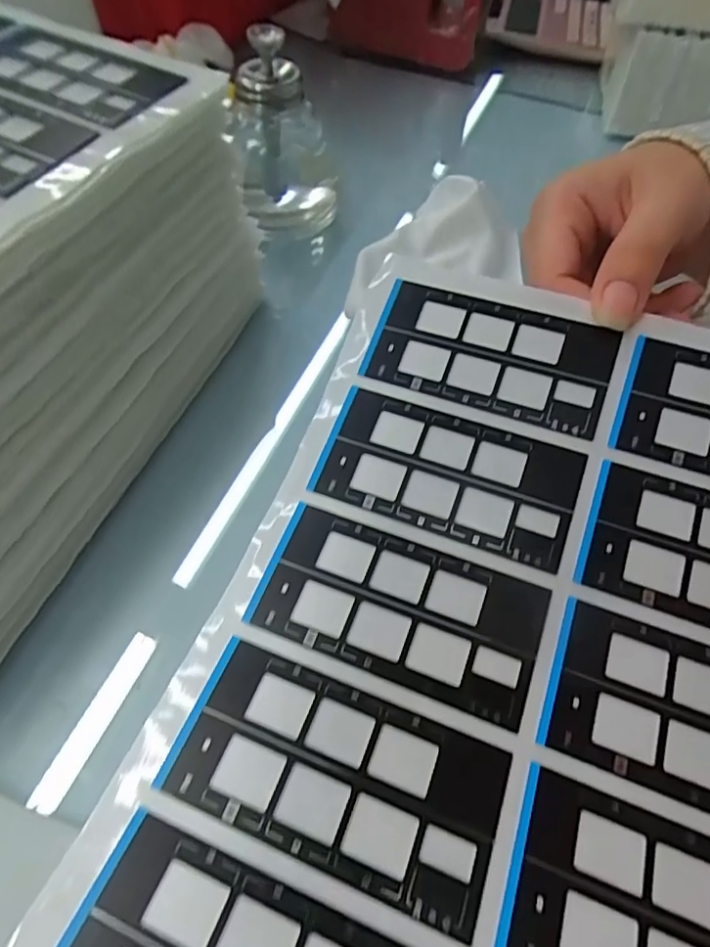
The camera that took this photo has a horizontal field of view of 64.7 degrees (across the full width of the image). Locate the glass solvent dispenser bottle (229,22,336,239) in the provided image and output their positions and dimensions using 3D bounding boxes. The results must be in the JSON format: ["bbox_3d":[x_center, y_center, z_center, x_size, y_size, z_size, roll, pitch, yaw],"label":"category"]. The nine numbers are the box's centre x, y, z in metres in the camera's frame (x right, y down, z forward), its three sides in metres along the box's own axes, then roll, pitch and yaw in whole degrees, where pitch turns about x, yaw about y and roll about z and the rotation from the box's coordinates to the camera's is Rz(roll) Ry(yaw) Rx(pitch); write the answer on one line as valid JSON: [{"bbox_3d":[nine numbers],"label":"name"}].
[{"bbox_3d":[-0.044,-0.193,0.334,0.065,0.096,0.052,-5,60,-4],"label":"glass solvent dispenser bottle"}]

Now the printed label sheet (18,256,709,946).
[{"bbox_3d":[0.060,0.057,0.160,0.204,0.028,0.258,20,62,10],"label":"printed label sheet"}]

